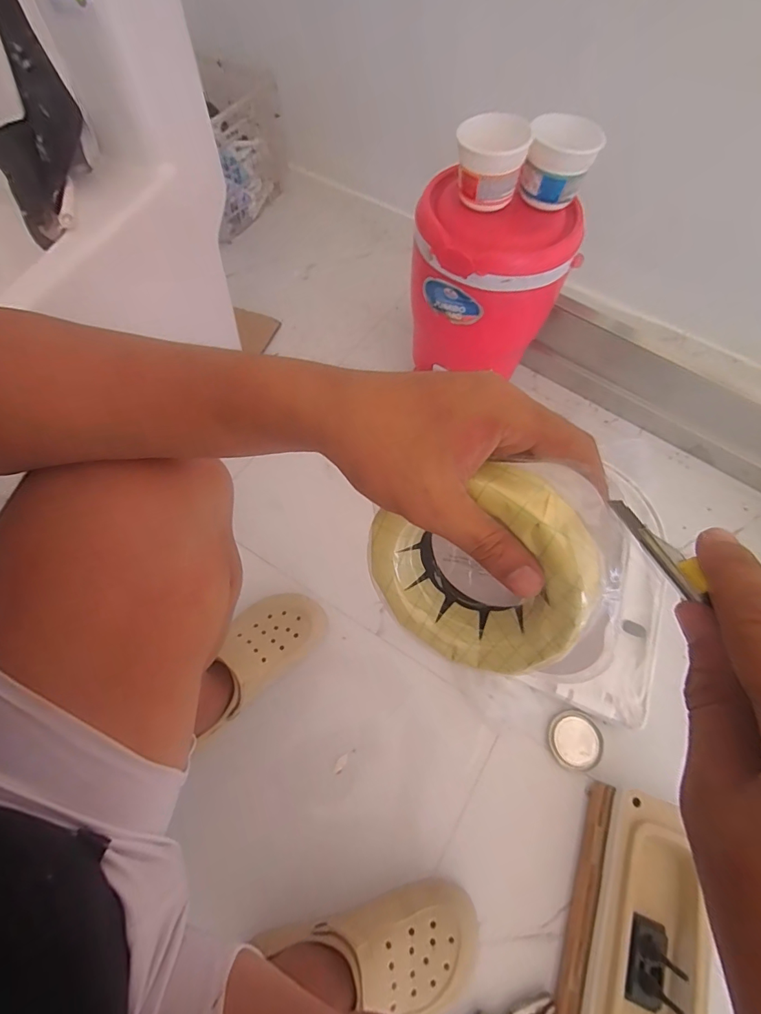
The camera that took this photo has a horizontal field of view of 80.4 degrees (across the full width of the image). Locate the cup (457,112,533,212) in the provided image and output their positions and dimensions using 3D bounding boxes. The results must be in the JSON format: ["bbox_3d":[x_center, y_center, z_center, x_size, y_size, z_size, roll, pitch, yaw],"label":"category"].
[{"bbox_3d":[0.138,-0.439,0.577,0.086,0.078,0.067,13,64,5],"label":"cup"}]

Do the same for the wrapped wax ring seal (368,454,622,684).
[{"bbox_3d":[0.060,0.031,0.251,0.117,0.128,0.038,37,41,14],"label":"wrapped wax ring seal"}]

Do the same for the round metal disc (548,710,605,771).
[{"bbox_3d":[0.283,0.339,0.651,0.074,0.012,0.075,0,64,-1],"label":"round metal disc"}]

